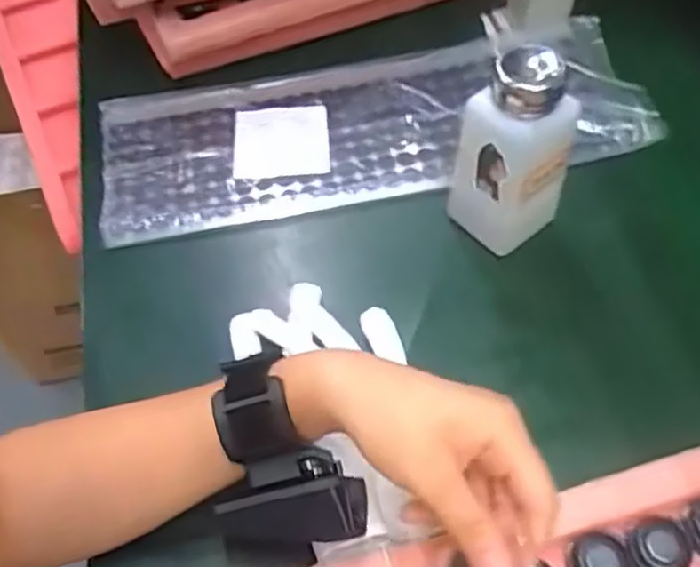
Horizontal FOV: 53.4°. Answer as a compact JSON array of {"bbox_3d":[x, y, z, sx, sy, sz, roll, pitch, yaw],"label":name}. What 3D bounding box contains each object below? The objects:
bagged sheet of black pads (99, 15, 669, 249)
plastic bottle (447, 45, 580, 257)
[{"bbox_3d":[0.015,-0.123,0.522,0.397,0.019,0.142,-10,55,-4],"label":"bagged sheet of black pads"},{"bbox_3d":[0.097,-0.077,0.420,0.048,0.128,0.052,-35,61,-21],"label":"plastic bottle"}]

